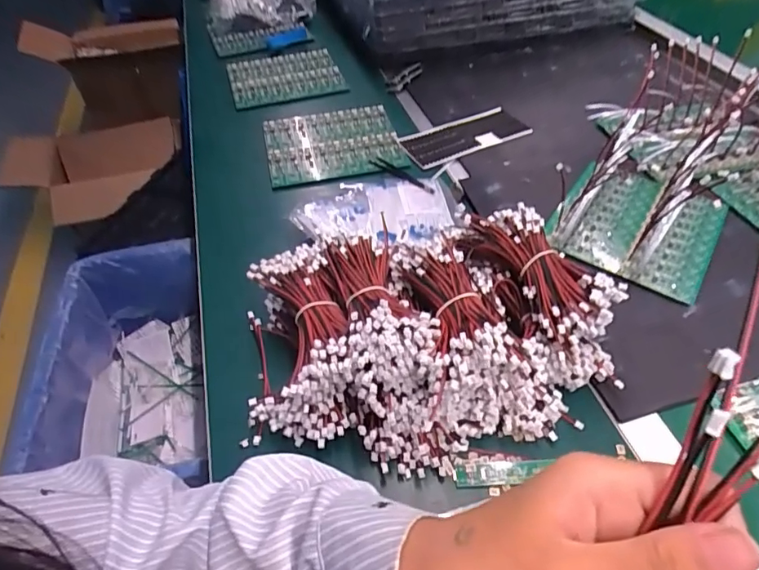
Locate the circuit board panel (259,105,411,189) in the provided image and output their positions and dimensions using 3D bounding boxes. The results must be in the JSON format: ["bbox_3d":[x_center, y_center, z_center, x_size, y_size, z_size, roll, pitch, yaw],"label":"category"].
[{"bbox_3d":[-0.073,-0.219,0.754,0.201,0.014,0.176,-11,56,-5],"label":"circuit board panel"}]

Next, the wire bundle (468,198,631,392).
[{"bbox_3d":[0.164,0.003,0.482,0.089,0.087,0.194,-33,48,3],"label":"wire bundle"}]

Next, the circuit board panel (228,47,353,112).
[{"bbox_3d":[-0.178,-0.391,0.919,0.209,0.013,0.196,-14,55,-5],"label":"circuit board panel"}]

